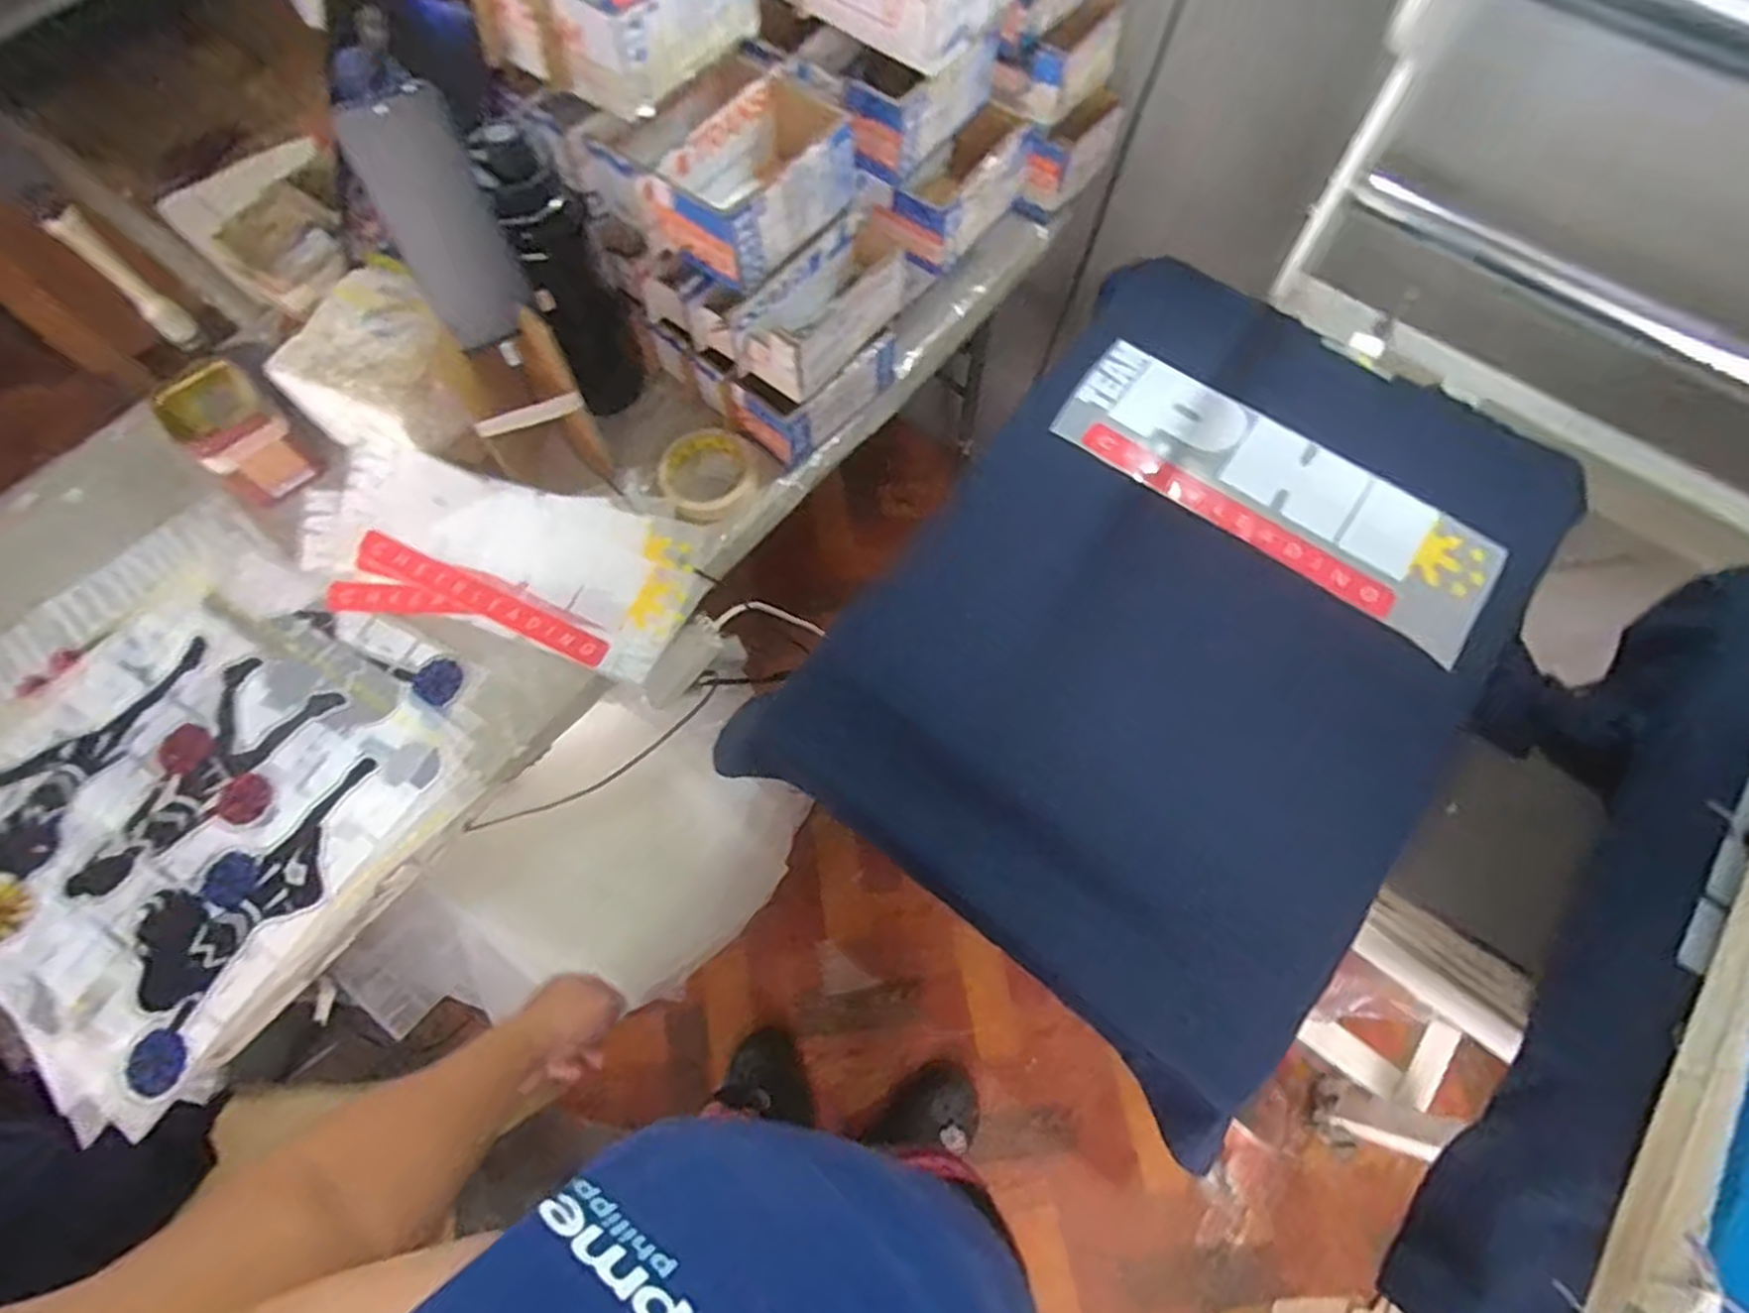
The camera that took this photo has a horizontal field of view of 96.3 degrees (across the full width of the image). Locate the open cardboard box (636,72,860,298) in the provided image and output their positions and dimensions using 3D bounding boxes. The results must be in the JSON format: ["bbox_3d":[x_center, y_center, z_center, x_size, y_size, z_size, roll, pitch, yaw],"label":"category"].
[{"bbox_3d":[-0.100,-0.413,0.682,0.105,0.075,0.190,35,72,13],"label":"open cardboard box"}]

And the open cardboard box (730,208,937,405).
[{"bbox_3d":[-0.043,-0.330,0.740,0.071,0.078,0.184,37,72,14],"label":"open cardboard box"}]

